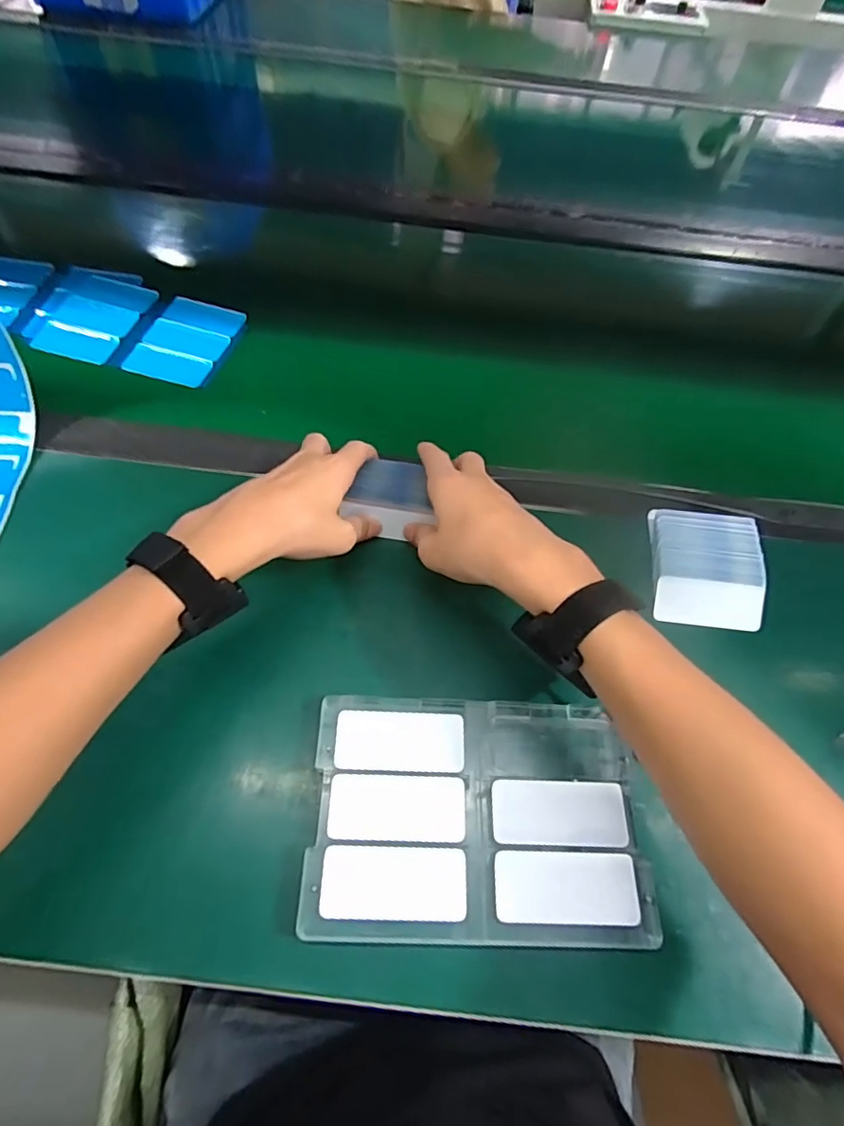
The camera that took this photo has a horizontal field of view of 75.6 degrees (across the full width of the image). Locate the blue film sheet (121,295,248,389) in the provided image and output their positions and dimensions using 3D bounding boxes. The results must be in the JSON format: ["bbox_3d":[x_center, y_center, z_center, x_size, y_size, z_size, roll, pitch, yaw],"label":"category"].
[{"bbox_3d":[-0.237,-0.223,0.551,0.083,0.013,0.118,13,60,6],"label":"blue film sheet"}]

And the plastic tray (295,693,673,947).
[{"bbox_3d":[0.033,0.151,0.330,0.195,0.012,0.131,2,59,-1],"label":"plastic tray"}]

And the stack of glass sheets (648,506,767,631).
[{"bbox_3d":[0.224,0.002,0.430,0.082,0.026,0.092,8,59,3],"label":"stack of glass sheets"}]

